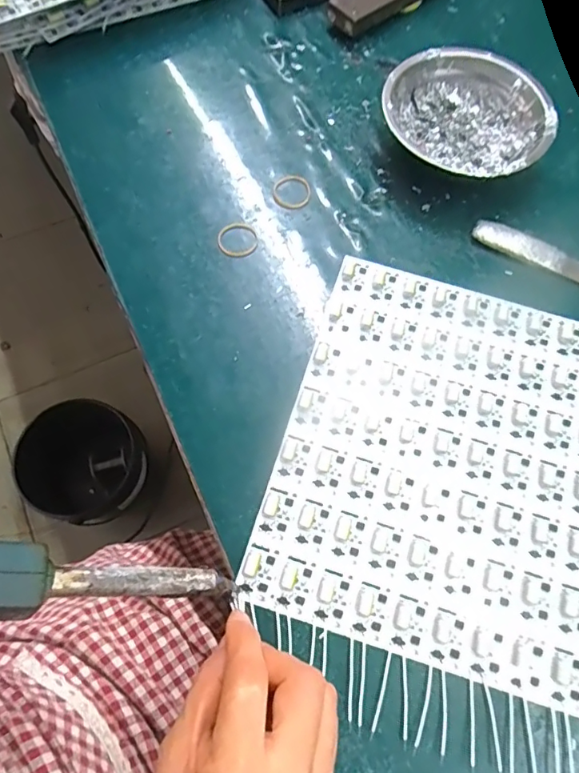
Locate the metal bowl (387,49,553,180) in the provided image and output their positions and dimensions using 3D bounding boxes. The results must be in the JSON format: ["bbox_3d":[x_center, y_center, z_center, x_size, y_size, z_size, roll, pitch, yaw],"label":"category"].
[{"bbox_3d":[0.137,-0.204,0.394,0.122,0.040,0.124,1,69,-3],"label":"metal bowl"}]

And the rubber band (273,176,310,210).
[{"bbox_3d":[0.002,-0.152,0.389,0.029,0.004,0.032,-11,70,-7],"label":"rubber band"}]

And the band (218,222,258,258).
[{"bbox_3d":[-0.039,-0.109,0.371,0.030,0.004,0.030,1,69,-3],"label":"band"}]

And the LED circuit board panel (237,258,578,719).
[{"bbox_3d":[0.144,0.055,0.316,0.287,0.004,0.241,17,69,4],"label":"LED circuit board panel"}]

